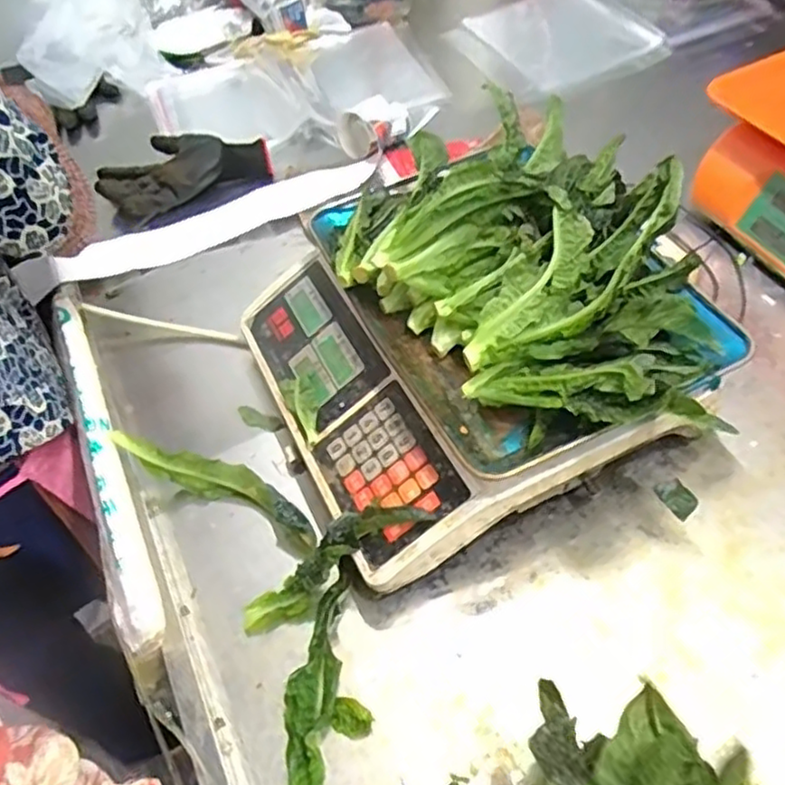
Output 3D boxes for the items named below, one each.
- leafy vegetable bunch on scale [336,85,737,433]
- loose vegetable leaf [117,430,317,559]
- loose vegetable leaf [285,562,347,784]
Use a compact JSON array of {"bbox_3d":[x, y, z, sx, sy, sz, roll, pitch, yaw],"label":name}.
[{"bbox_3d":[0.091,-0.109,0.514,0.240,0.109,0.310,-17,53,-7],"label":"leafy vegetable bunch on scale"},{"bbox_3d":[-0.147,0.083,0.590,0.192,0.050,0.044,26,58,6],"label":"loose vegetable leaf"},{"bbox_3d":[-0.055,0.223,0.471,0.035,0.020,0.198,-2,53,4],"label":"loose vegetable leaf"}]

